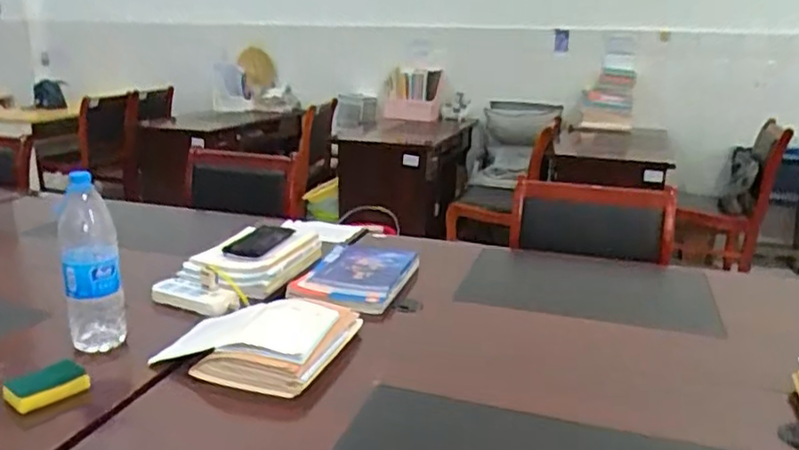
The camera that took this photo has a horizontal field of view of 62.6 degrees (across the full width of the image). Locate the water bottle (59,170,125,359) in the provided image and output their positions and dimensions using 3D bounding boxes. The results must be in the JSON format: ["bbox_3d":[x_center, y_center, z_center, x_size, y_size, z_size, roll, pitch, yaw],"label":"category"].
[{"bbox_3d":[-0.541,0.068,1.152,0.091,0.283,0.100,-7,18,-26],"label":"water bottle"}]

